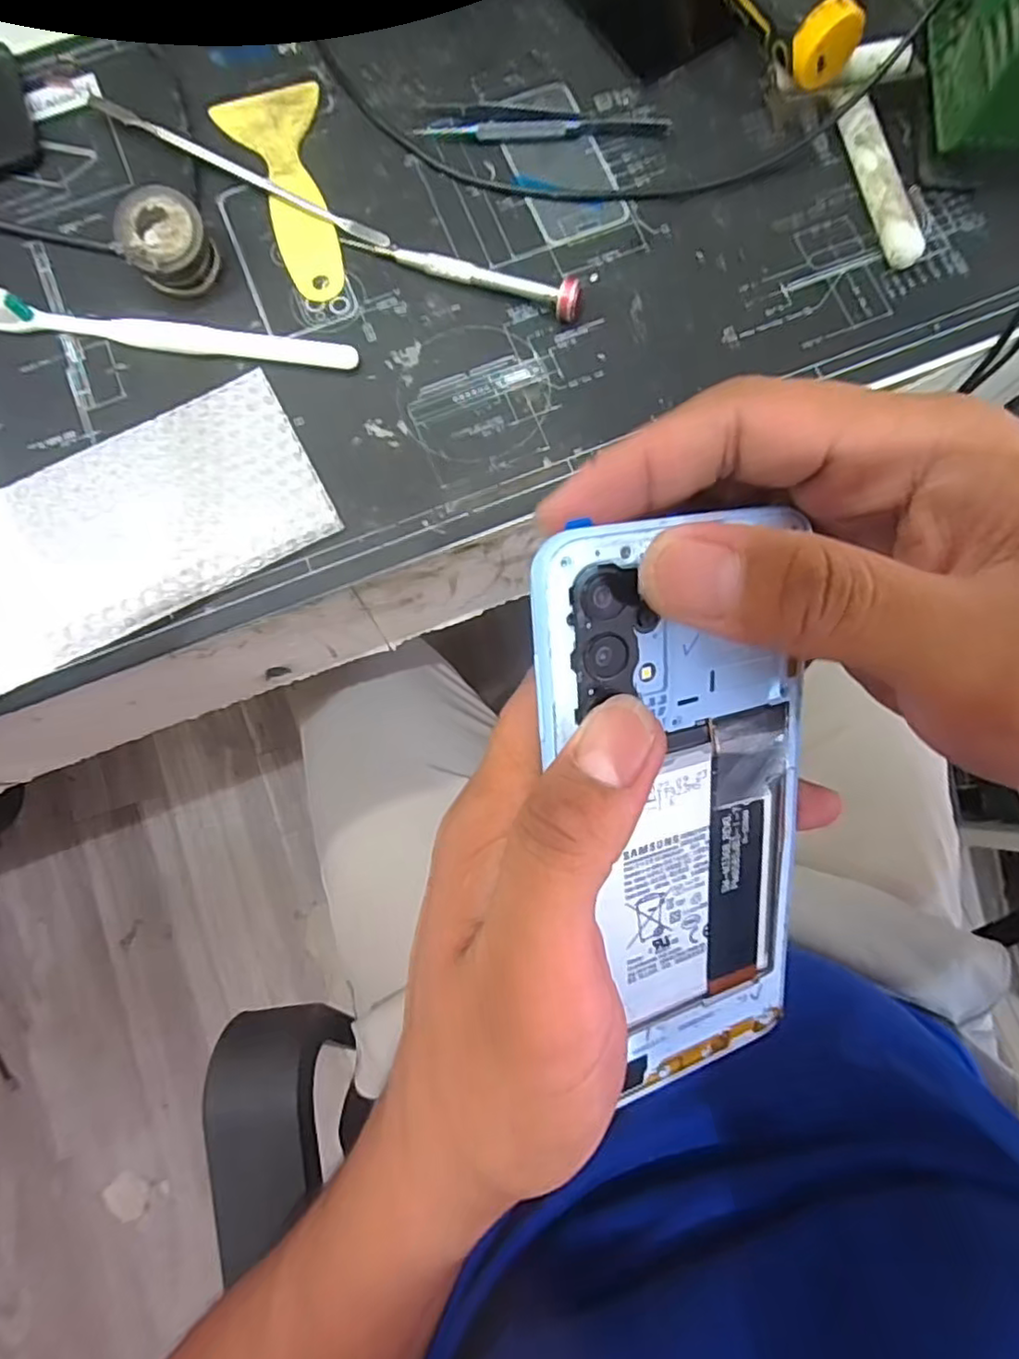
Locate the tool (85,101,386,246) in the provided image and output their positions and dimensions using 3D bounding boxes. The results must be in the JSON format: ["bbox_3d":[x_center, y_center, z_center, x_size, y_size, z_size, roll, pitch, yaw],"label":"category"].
[{"bbox_3d":[-0.135,-0.256,0.319,0.168,0.008,0.008,27,81,5],"label":"tool"}]

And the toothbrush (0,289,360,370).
[{"bbox_3d":[-0.164,-0.167,0.300,0.180,0.016,0.016,7,80,1],"label":"toothbrush"}]

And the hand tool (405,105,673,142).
[{"bbox_3d":[0.018,-0.284,0.325,0.123,0.005,0.020,1,80,0],"label":"hand tool"}]

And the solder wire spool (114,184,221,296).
[{"bbox_3d":[-0.162,-0.206,0.301,0.037,0.028,0.035,0,80,0],"label":"solder wire spool"}]

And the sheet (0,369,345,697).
[{"bbox_3d":[-0.193,-0.100,0.291,0.175,0.008,0.166,-27,81,-5],"label":"sheet"}]

